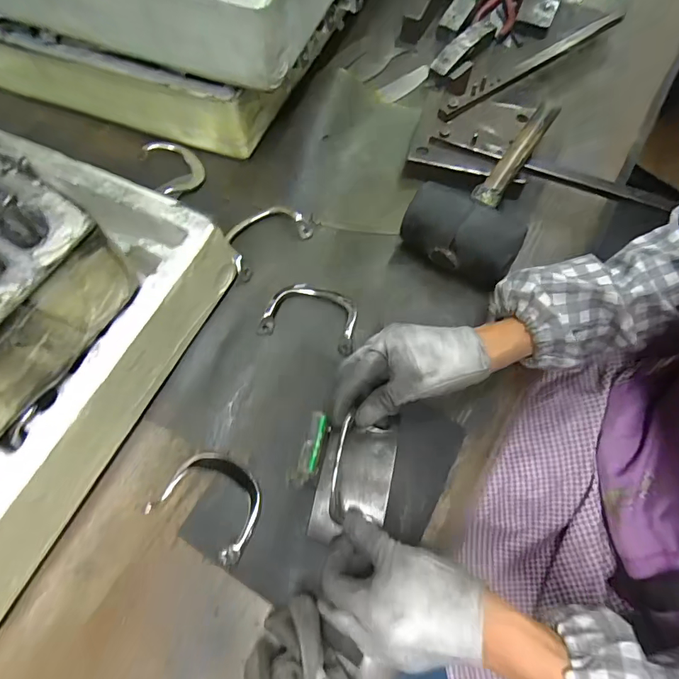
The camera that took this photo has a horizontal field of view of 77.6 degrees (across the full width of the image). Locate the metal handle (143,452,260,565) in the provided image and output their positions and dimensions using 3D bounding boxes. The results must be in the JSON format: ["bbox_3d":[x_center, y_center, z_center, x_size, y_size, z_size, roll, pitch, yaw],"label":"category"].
[{"bbox_3d":[-0.109,0.138,0.366,0.087,0.019,0.068,25,70,11],"label":"metal handle"}]

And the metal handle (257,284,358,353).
[{"bbox_3d":[-0.029,-0.028,0.436,0.095,0.016,0.067,12,68,6],"label":"metal handle"}]

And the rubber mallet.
[{"bbox_3d":[0.168,-0.166,0.463,0.109,0.074,0.229,31,71,13],"label":"rubber mallet"}]

